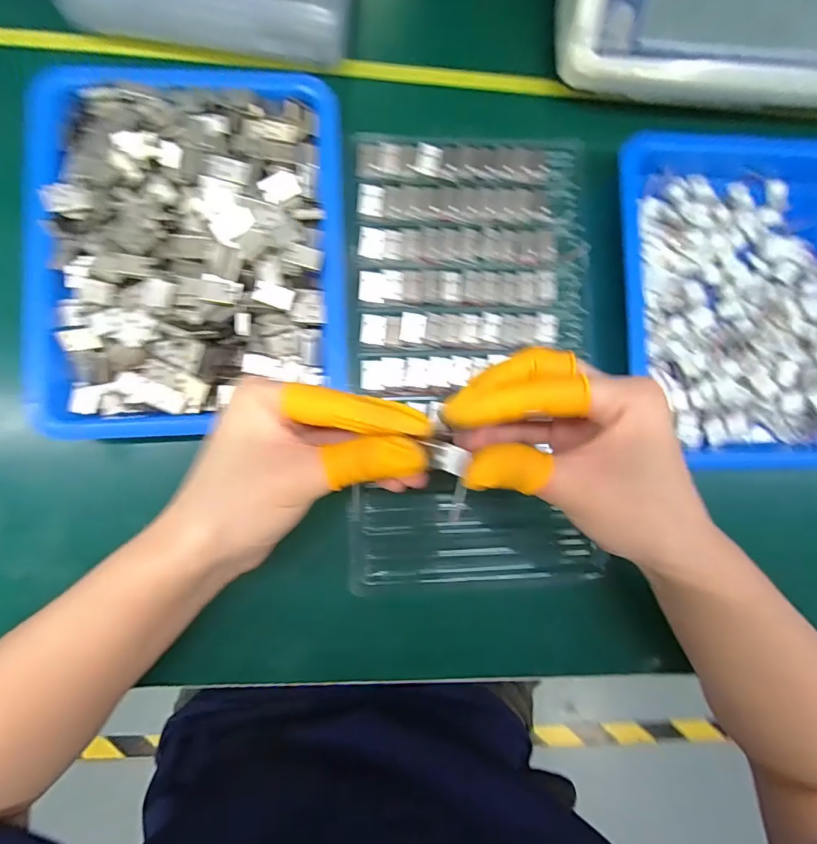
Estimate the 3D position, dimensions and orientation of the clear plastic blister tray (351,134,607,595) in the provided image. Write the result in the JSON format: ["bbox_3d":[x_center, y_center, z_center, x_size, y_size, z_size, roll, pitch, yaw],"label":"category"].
[{"bbox_3d":[0.044,-0.042,0.294,0.154,0.011,0.287,1,88,-5],"label":"clear plastic blister tray"}]

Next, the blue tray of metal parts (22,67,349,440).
[{"bbox_3d":[-0.126,-0.106,0.266,0.173,0.034,0.221,-2,88,-5],"label":"blue tray of metal parts"}]

